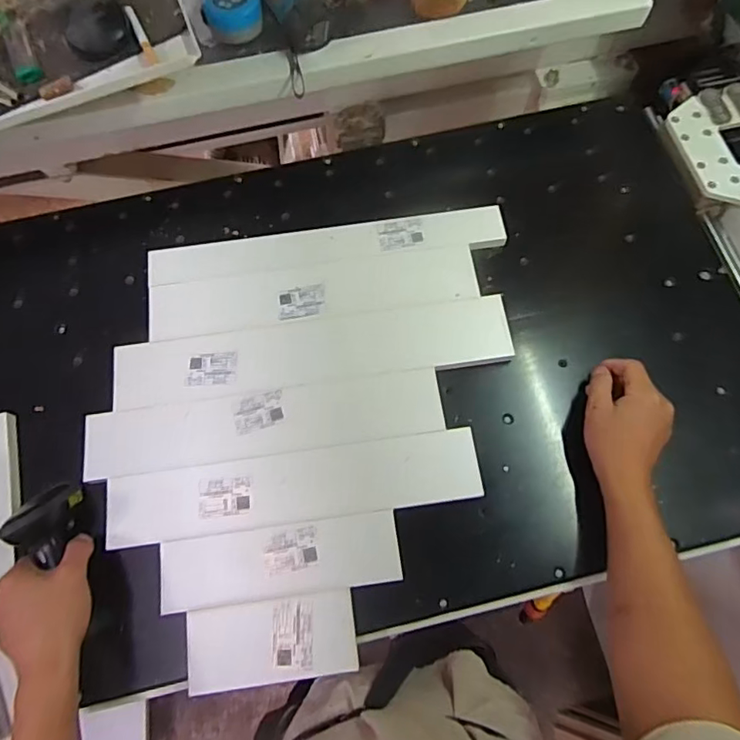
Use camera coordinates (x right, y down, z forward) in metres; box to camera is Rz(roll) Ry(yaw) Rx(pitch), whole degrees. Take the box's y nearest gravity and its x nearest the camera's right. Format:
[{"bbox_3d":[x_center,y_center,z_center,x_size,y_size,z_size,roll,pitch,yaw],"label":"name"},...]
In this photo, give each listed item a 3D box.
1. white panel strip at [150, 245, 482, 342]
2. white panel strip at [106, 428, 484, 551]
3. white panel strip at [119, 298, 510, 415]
[{"bbox_3d":[-0.069,-0.094,0.660,0.397,0.011,0.076,-7,71,-1],"label":"white panel strip"},{"bbox_3d":[-0.081,0.128,0.580,0.397,0.012,0.074,-8,71,-2],"label":"white panel strip"},{"bbox_3d":[-0.067,-0.020,0.638,0.463,0.027,0.083,-7,71,-1],"label":"white panel strip"}]

